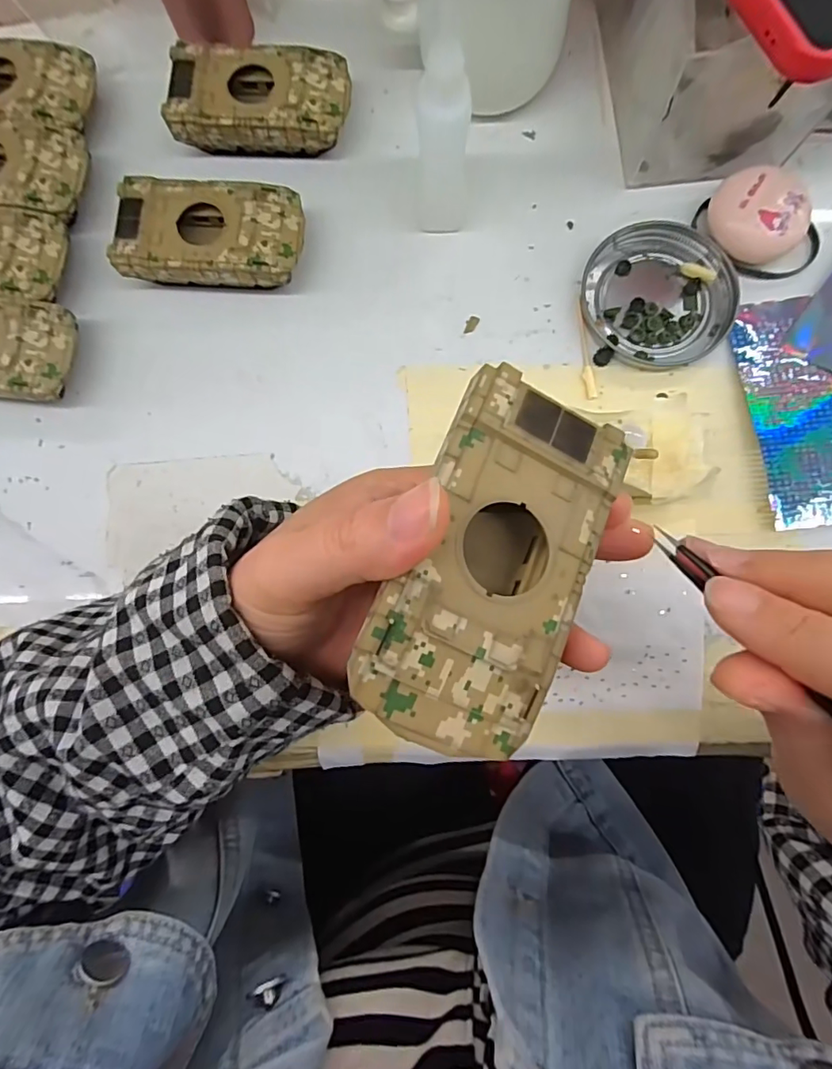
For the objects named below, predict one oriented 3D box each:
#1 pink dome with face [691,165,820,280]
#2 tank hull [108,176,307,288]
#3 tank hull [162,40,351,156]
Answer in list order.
[{"bbox_3d":[0.181,-0.161,0.265,0.061,0.021,0.045,43,85,6],"label":"pink dome with face"},{"bbox_3d":[-0.107,-0.157,0.275,0.093,0.028,0.052,4,82,2],"label":"tank hull"},{"bbox_3d":[-0.084,-0.238,0.285,0.094,0.027,0.050,3,82,1],"label":"tank hull"}]

